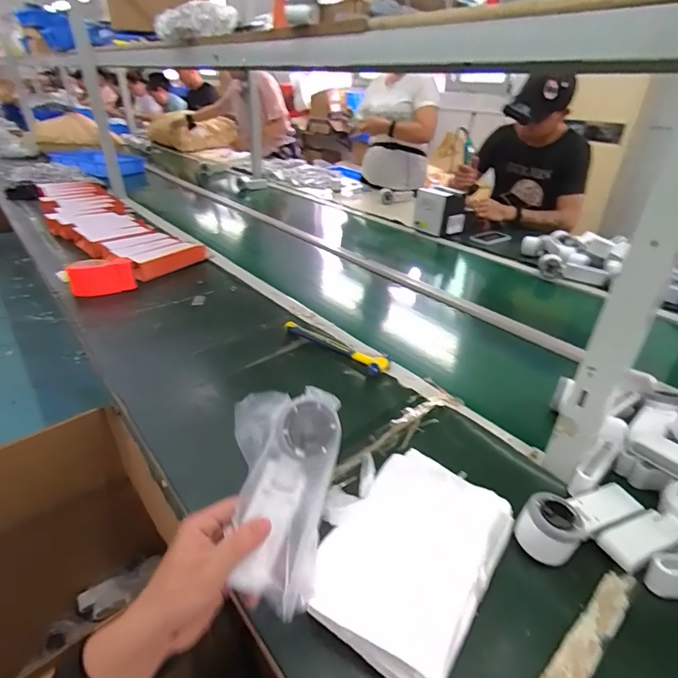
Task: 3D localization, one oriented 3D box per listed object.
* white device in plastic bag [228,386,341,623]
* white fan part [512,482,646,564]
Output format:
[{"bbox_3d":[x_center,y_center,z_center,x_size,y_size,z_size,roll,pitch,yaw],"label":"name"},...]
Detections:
[{"bbox_3d":[-0.048,0.130,0.363,0.094,0.035,0.177,-1,68,1],"label":"white device in plastic bag"},{"bbox_3d":[0.285,0.207,0.493,0.163,0.057,0.062,-15,38,-24],"label":"white fan part"}]

